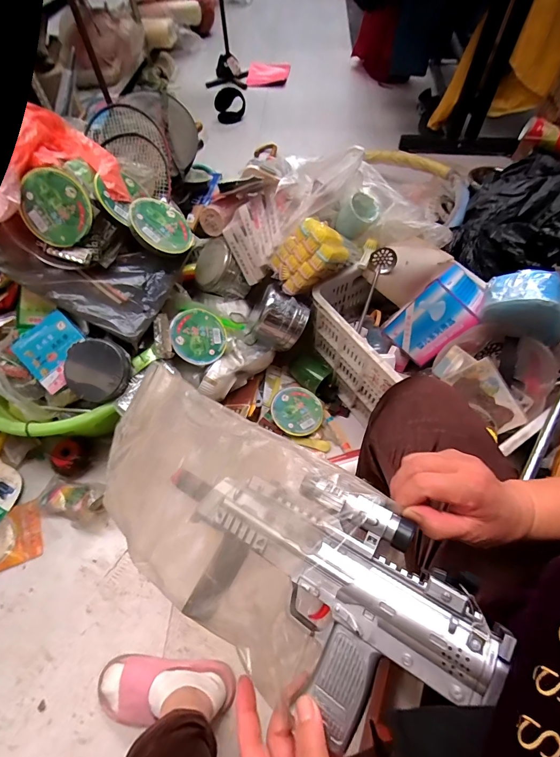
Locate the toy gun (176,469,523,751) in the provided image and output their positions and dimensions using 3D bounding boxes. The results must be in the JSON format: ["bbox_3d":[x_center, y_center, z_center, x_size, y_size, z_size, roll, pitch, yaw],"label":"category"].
[{"bbox_3d":[0.018,0.167,0.303,0.297,0.044,0.148,19,60,25],"label":"toy gun"}]

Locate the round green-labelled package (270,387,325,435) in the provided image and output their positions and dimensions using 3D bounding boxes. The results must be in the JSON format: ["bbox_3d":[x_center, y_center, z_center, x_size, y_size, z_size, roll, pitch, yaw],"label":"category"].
[{"bbox_3d":[0.046,0.086,0.928,0.131,0.031,0.131,-1,58,1],"label":"round green-labelled package"}]

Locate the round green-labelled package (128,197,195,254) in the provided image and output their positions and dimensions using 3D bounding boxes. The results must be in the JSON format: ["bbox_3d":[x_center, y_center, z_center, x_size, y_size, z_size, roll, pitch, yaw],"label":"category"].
[{"bbox_3d":[-0.260,-0.329,0.770,0.133,0.032,0.129,21,62,-31],"label":"round green-labelled package"}]

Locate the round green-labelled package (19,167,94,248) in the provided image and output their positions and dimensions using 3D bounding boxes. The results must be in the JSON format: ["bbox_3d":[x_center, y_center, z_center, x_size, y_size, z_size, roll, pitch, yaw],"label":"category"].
[{"bbox_3d":[-0.428,-0.324,0.677,0.123,0.132,0.018,17,26,-10],"label":"round green-labelled package"}]

